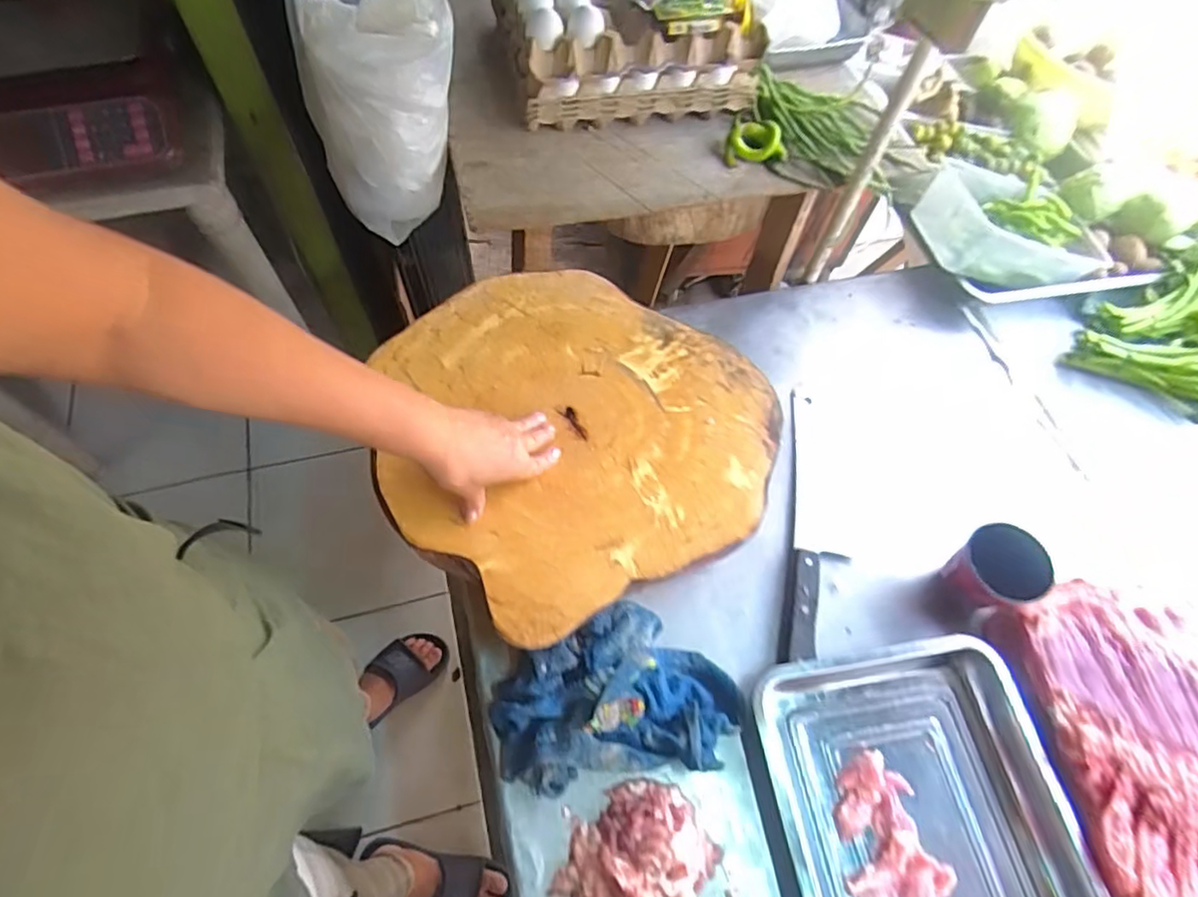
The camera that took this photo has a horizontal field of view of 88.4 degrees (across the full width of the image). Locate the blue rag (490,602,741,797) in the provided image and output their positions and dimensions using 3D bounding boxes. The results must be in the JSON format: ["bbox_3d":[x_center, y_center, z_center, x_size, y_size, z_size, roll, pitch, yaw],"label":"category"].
[{"bbox_3d":[0.018,0.234,0.585,0.231,0.057,0.148,-7,63,-7],"label":"blue rag"}]

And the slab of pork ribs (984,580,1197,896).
[{"bbox_3d":[0.538,0.289,0.573,0.244,0.045,0.320,-11,63,-9],"label":"slab of pork ribs"}]

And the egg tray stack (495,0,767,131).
[{"bbox_3d":[0.026,-0.557,0.793,0.288,0.135,0.271,-12,64,-9],"label":"egg tray stack"}]

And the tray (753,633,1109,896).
[{"bbox_3d":[0.294,0.346,0.563,0.267,0.049,0.307,-7,63,-7],"label":"tray"}]

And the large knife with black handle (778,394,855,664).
[{"bbox_3d":[0.261,0.082,0.711,0.086,0.028,0.332,11,62,3],"label":"large knife with black handle"}]

